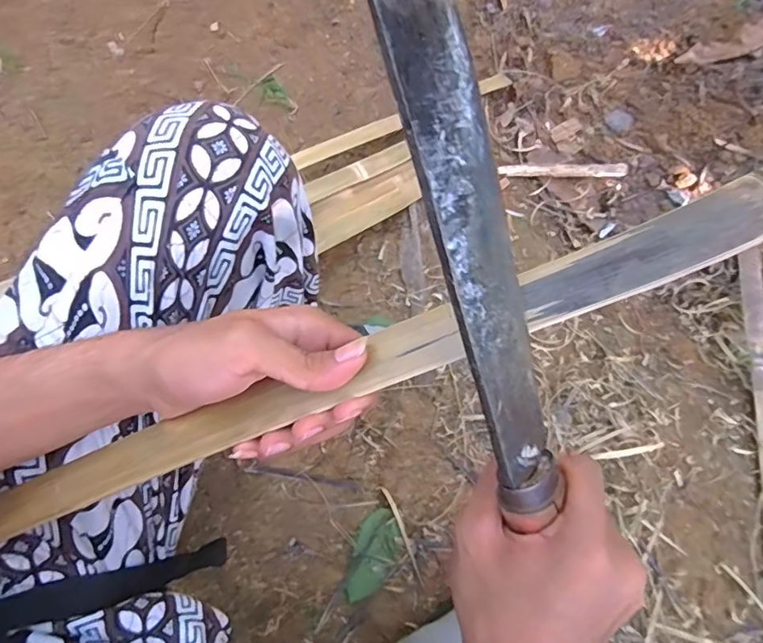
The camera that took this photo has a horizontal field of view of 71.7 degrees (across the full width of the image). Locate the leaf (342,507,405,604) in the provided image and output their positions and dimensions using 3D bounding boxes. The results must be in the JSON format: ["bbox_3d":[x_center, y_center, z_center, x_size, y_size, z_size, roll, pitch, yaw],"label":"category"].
[{"bbox_3d":[-0.014,0.323,0.729,0.070,0.006,0.119,41,78,10],"label":"leaf"}]

